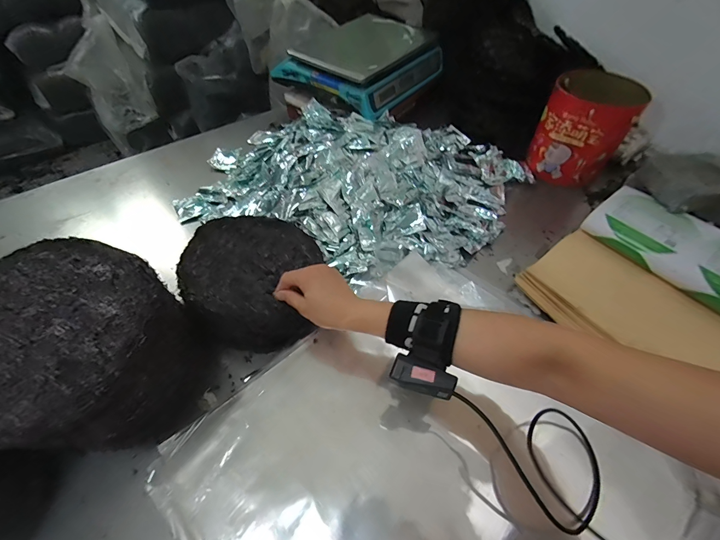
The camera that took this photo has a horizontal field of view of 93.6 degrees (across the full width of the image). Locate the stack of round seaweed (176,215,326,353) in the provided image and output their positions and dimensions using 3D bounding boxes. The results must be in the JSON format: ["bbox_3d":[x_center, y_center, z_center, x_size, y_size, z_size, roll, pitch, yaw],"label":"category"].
[{"bbox_3d":[-0.159,0.013,0.541,0.188,0.115,0.209,4,53,2],"label":"stack of round seaweed"}]

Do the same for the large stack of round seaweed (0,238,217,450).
[{"bbox_3d":[-0.314,0.111,0.406,0.197,0.212,0.194,15,54,10],"label":"large stack of round seaweed"}]

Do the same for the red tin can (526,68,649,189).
[{"bbox_3d":[0.490,-0.315,0.743,0.166,0.174,0.197,37,61,24],"label":"red tin can"}]

